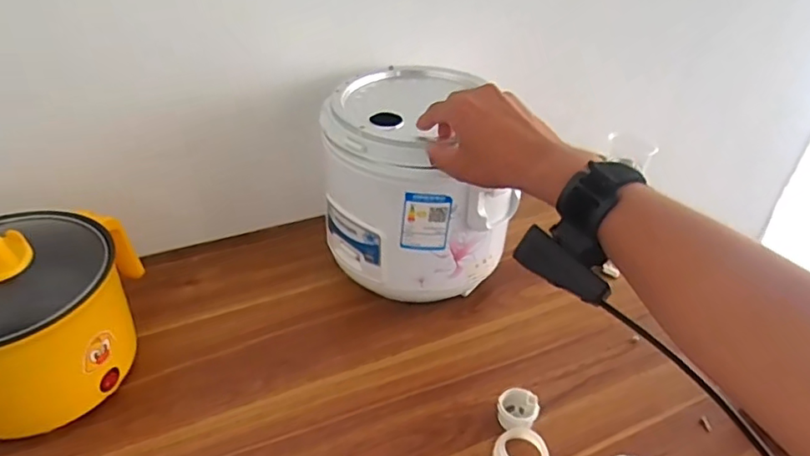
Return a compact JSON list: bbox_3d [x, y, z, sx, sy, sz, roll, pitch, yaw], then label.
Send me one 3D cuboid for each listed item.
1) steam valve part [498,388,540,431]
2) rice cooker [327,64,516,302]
[{"bbox_3d":[0.101,0.161,0.496,0.034,0.028,0.030,20,41,23],"label":"steam valve part"},{"bbox_3d":[0.006,-0.050,0.603,0.174,0.175,0.185,-7,38,-11],"label":"rice cooker"}]

